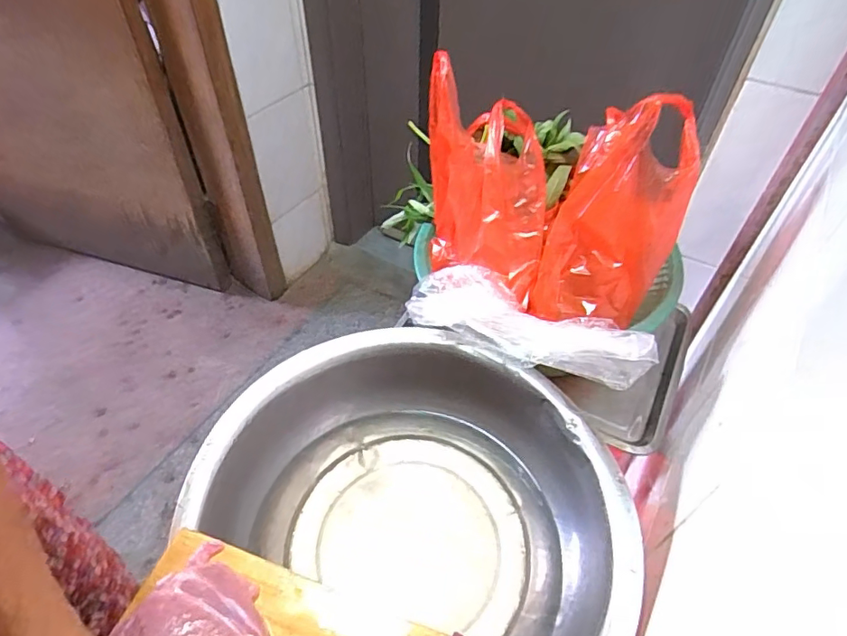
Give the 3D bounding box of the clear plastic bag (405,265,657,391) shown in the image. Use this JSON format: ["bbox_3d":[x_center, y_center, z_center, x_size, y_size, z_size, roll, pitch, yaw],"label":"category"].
[{"bbox_3d":[0.116,0.012,0.616,0.286,0.051,0.091,19,50,15],"label":"clear plastic bag"}]

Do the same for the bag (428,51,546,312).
[{"bbox_3d":[0.078,-0.164,0.663,0.148,0.189,0.210,3,47,1],"label":"bag"}]

